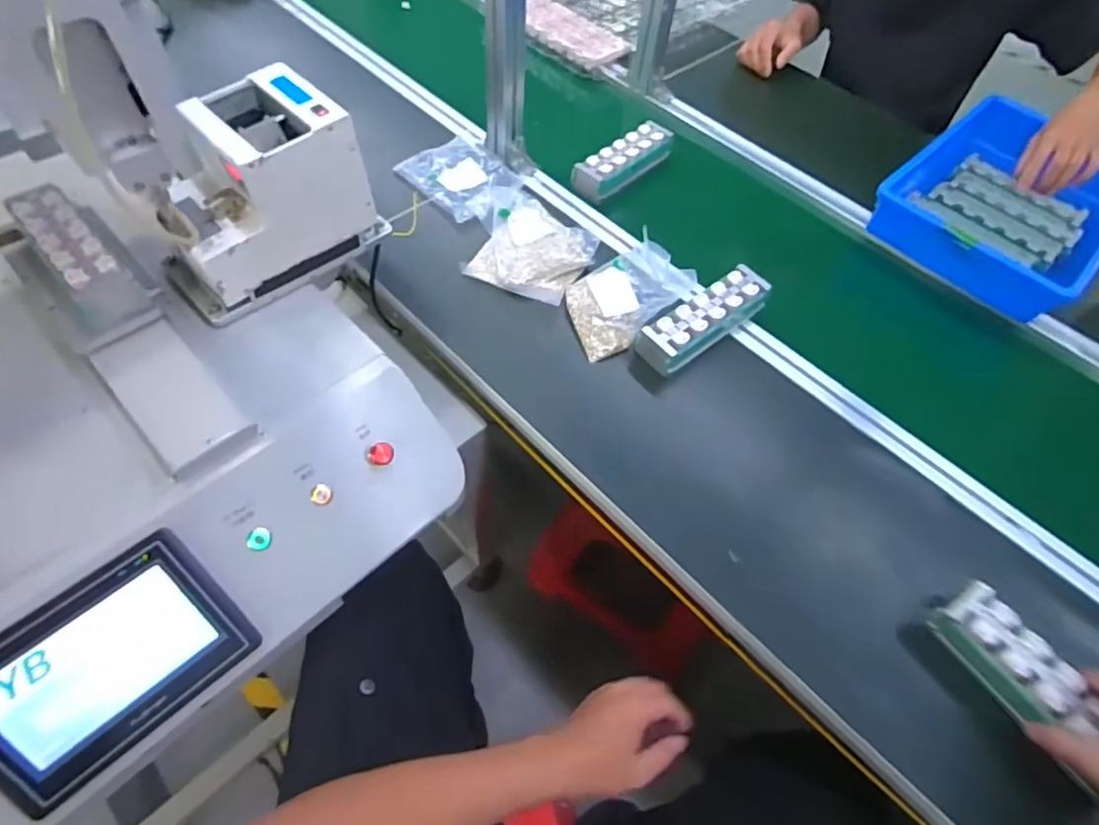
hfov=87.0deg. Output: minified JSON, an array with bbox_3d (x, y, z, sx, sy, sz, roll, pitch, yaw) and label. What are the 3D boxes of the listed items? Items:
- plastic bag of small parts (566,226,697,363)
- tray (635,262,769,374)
[{"bbox_3d":[0.095,-0.151,0.745,0.152,0.061,0.114,-25,63,-19],"label":"plastic bag of small parts"},{"bbox_3d":[0.199,-0.116,0.744,0.194,0.055,0.057,-32,65,-22],"label":"tray"}]

